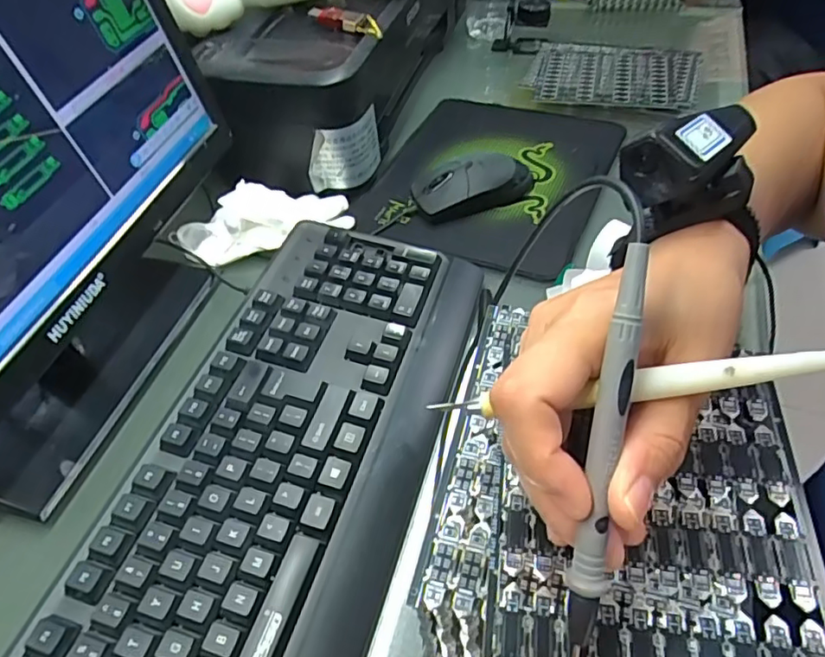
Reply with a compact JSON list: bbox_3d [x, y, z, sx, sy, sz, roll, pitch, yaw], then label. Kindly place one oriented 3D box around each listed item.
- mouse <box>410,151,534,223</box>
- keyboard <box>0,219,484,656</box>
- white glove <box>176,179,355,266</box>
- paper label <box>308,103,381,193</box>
[{"bbox_3d":[0.055,-0.134,0.527,0.109,0.032,0.054,-19,50,-10],"label":"mouse"},{"bbox_3d":[-0.084,0.094,0.342,0.157,0.037,0.430,10,51,15],"label":"keyboard"},{"bbox_3d":[-0.134,-0.096,0.522,0.156,0.042,0.069,-8,49,0],"label":"white glove"},{"bbox_3d":[-0.059,-0.164,0.537,0.077,0.061,0.022,-30,52,-18],"label":"paper label"}]

